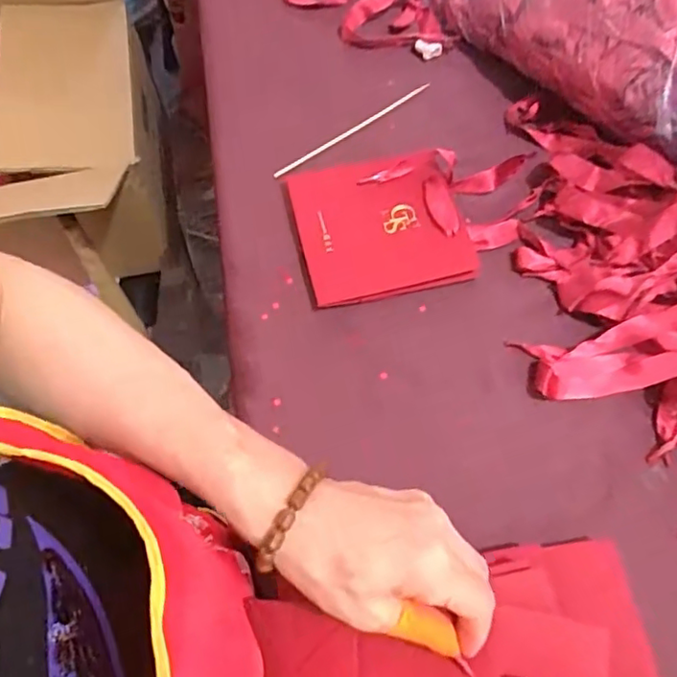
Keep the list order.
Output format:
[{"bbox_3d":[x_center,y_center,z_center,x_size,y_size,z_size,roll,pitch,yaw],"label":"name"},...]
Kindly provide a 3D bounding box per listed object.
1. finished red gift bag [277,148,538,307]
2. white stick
[{"bbox_3d":[0.064,-0.109,0.533,0.200,0.029,0.144,-12,64,-5],"label":"finished red gift bag"},{"bbox_3d":[0.014,-0.208,0.600,0.193,0.005,0.011,-36,68,-18],"label":"white stick"}]

